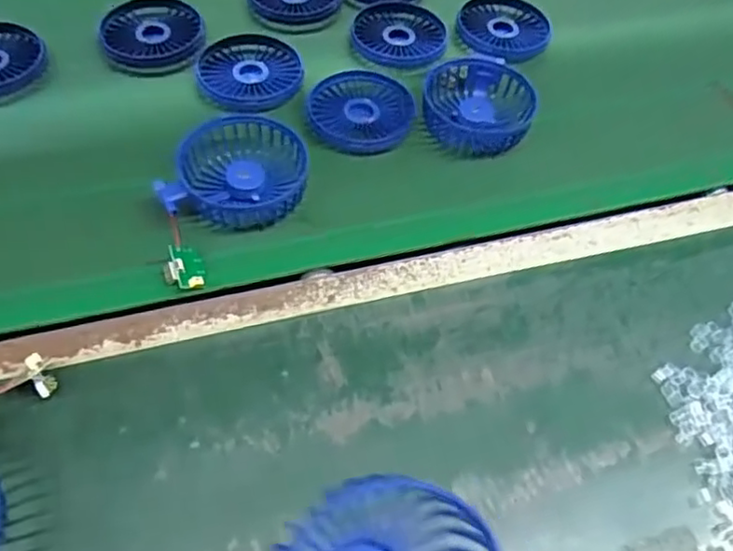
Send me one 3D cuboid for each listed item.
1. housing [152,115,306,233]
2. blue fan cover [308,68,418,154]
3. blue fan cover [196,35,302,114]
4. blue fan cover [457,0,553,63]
[{"bbox_3d":[-0.088,-0.073,0.458,0.093,0.028,0.076,3,55,-4],"label":"housing"},{"bbox_3d":[-0.004,-0.131,0.517,0.082,0.010,0.081,9,55,1],"label":"blue fan cover"},{"bbox_3d":[-0.096,-0.168,0.546,0.083,0.020,0.069,-6,56,-10],"label":"blue fan cover"},{"bbox_3d":[0.126,-0.229,0.606,0.086,0.015,0.076,-29,62,-23],"label":"blue fan cover"}]

